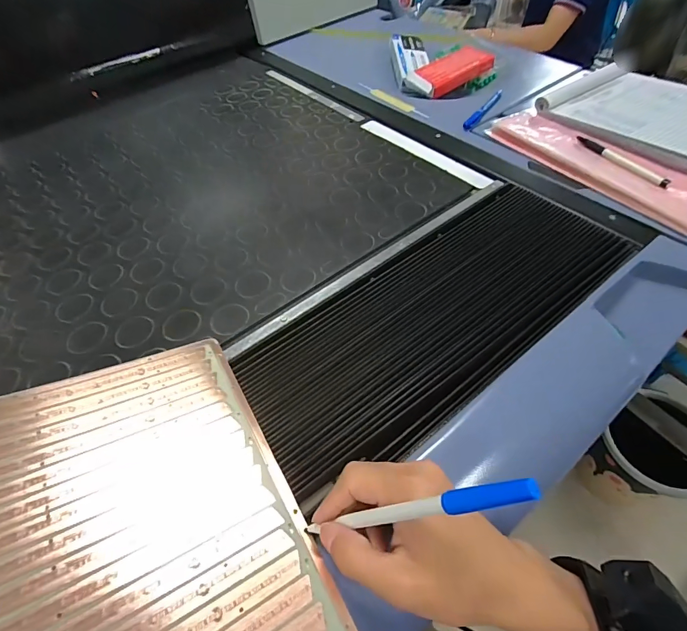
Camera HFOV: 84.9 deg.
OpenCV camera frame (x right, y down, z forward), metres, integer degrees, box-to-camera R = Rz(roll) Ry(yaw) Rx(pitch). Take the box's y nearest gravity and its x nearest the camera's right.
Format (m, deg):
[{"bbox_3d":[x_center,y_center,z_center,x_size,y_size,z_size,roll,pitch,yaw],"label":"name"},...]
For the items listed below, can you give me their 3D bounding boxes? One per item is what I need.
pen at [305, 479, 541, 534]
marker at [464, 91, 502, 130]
[{"bbox_3d":[0.032,0.114,0.217,0.016,0.173,0.009,25,48,-26],"label":"pen"},{"bbox_3d":[0.235,-0.343,0.618,0.019,0.014,0.136,29,61,24],"label":"marker"}]

